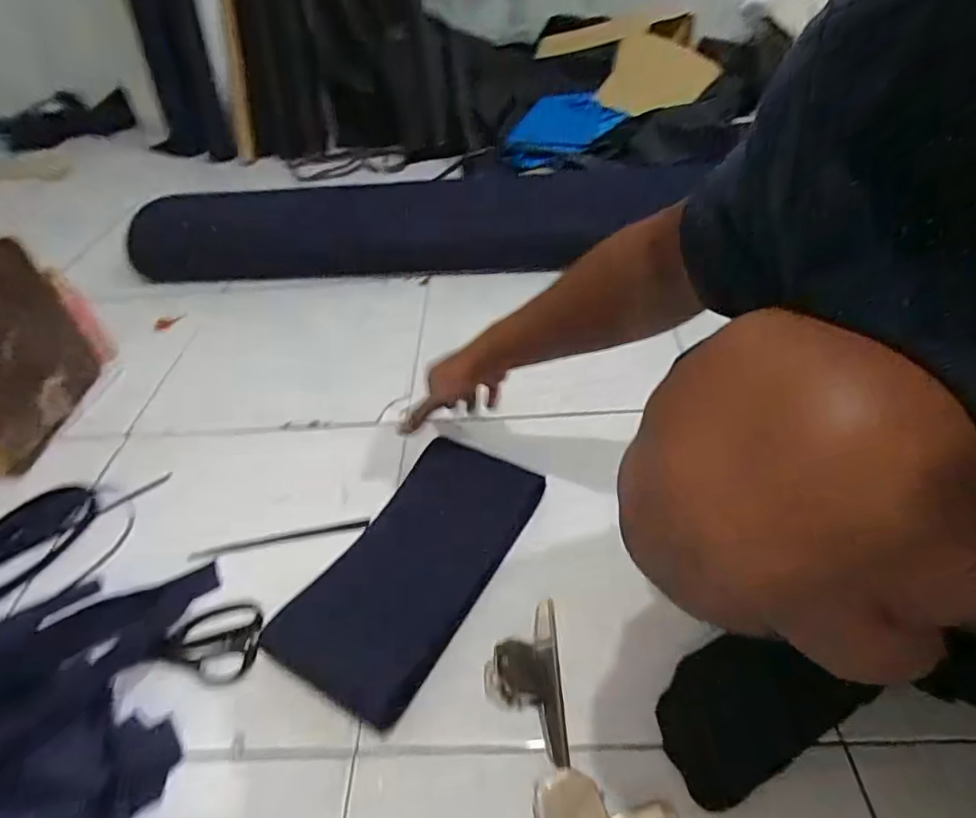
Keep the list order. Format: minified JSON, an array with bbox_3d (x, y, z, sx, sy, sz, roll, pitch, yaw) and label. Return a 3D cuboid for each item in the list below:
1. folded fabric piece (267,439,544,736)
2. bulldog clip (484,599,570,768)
[{"bbox_3d":[-0.074,0.154,0.586,0.145,0.024,0.288,29,58,15],"label":"folded fabric piece"},{"bbox_3d":[0.031,0.233,0.494,0.065,0.035,0.128,-3,43,1],"label":"bulldog clip"}]

